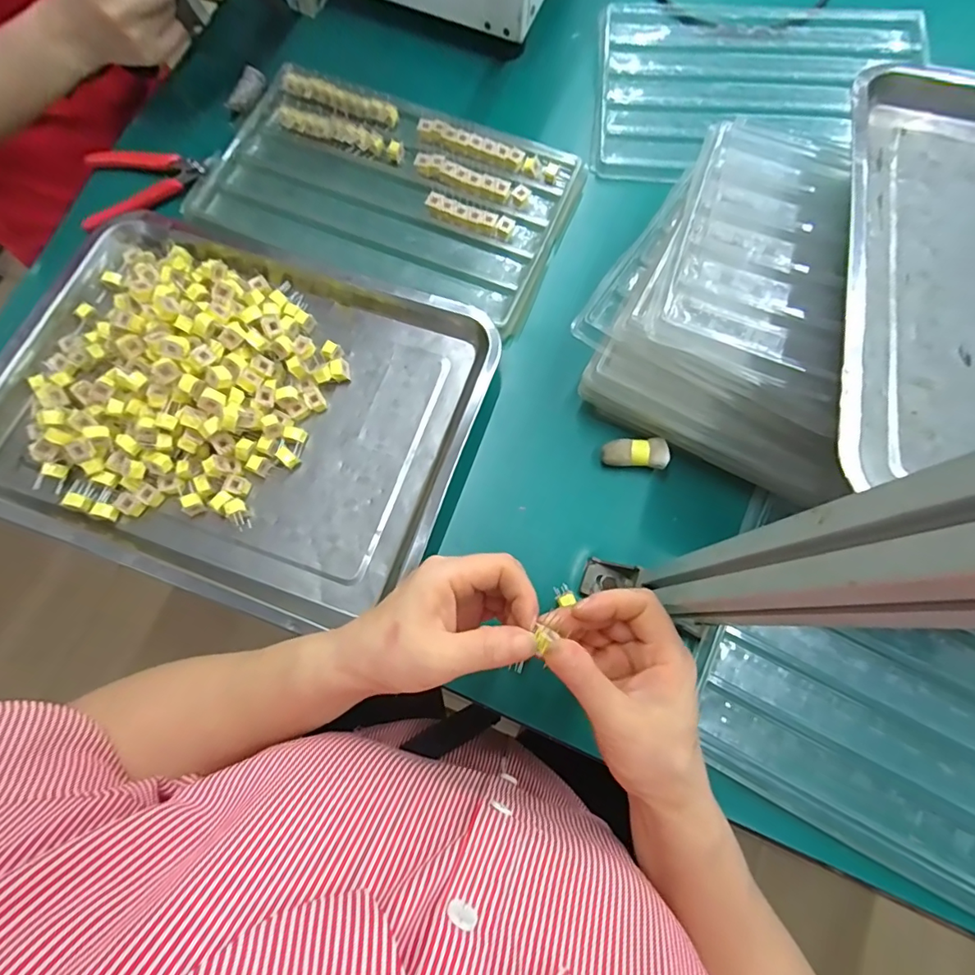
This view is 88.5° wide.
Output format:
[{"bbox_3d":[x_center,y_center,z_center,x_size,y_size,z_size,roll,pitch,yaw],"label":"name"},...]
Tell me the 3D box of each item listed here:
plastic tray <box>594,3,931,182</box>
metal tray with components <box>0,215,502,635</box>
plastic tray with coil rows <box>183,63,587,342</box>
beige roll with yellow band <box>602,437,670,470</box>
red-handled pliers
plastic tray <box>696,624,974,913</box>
[{"bbox_3d":[0.268,-0.408,0.499,0.316,0.015,0.215,2,76,2],"label":"plastic tray"},{"bbox_3d":[-0.206,-0.074,0.399,0.382,0.043,0.296,19,77,6],"label":"metal tray with components"},{"bbox_3d":[-0.093,-0.278,0.474,0.331,0.029,0.197,23,77,7],"label":"plastic tray with coil rows"},{"bbox_3d":[0.117,-0.027,0.397,0.048,0.017,0.022,6,76,3],"label":"beige roll with yellow band"},{"bbox_3d":[-0.326,-0.288,0.475,0.108,0.012,0.085,-9,76,-1],"label":"red-handled pliers"},{"bbox_3d":[0.314,0.159,0.346,0.315,0.019,0.204,27,77,8],"label":"plastic tray"}]

